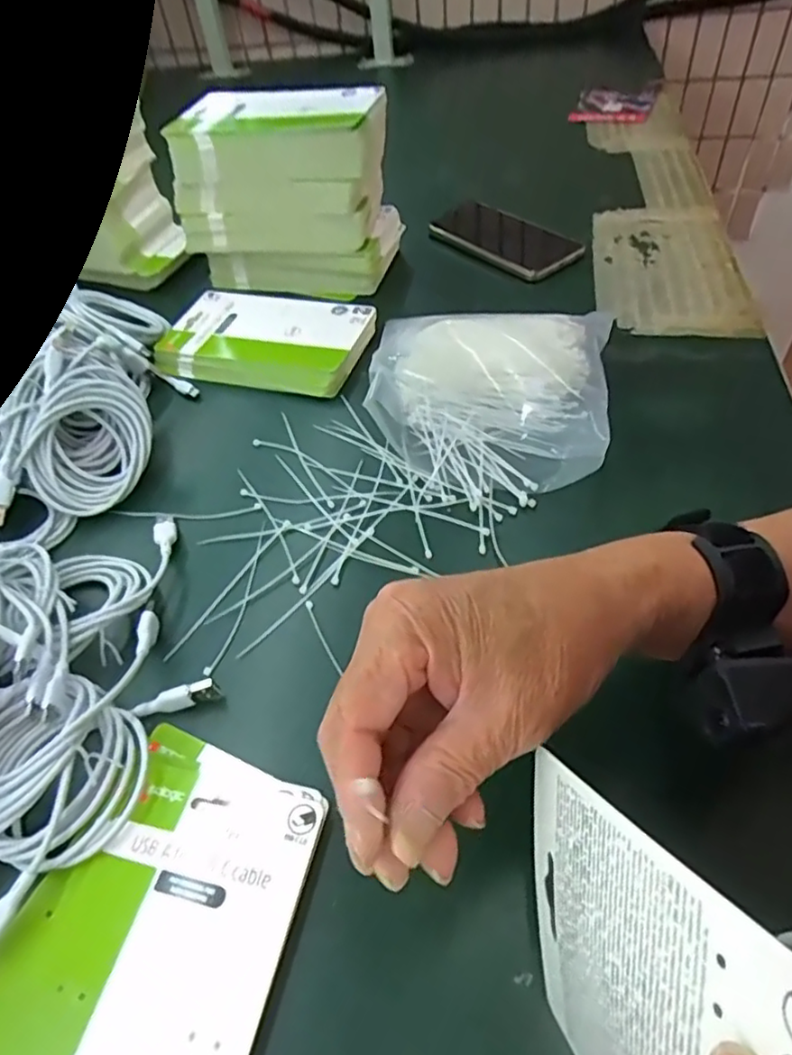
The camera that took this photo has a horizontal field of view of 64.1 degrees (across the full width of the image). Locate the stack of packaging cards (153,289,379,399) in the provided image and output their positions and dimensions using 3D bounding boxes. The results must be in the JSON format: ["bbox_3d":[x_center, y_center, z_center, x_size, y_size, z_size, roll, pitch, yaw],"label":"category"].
[{"bbox_3d":[-0.116,-0.168,0.563,0.176,0.022,0.108,9,50,15],"label":"stack of packaging cards"}]

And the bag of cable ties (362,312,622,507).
[{"bbox_3d":[0.075,-0.112,0.474,0.185,0.043,0.202,-1,48,6],"label":"bag of cable ties"}]

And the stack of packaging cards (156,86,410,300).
[{"bbox_3d":[-0.099,-0.321,0.599,0.183,0.137,0.107,6,49,12],"label":"stack of packaging cards"}]

